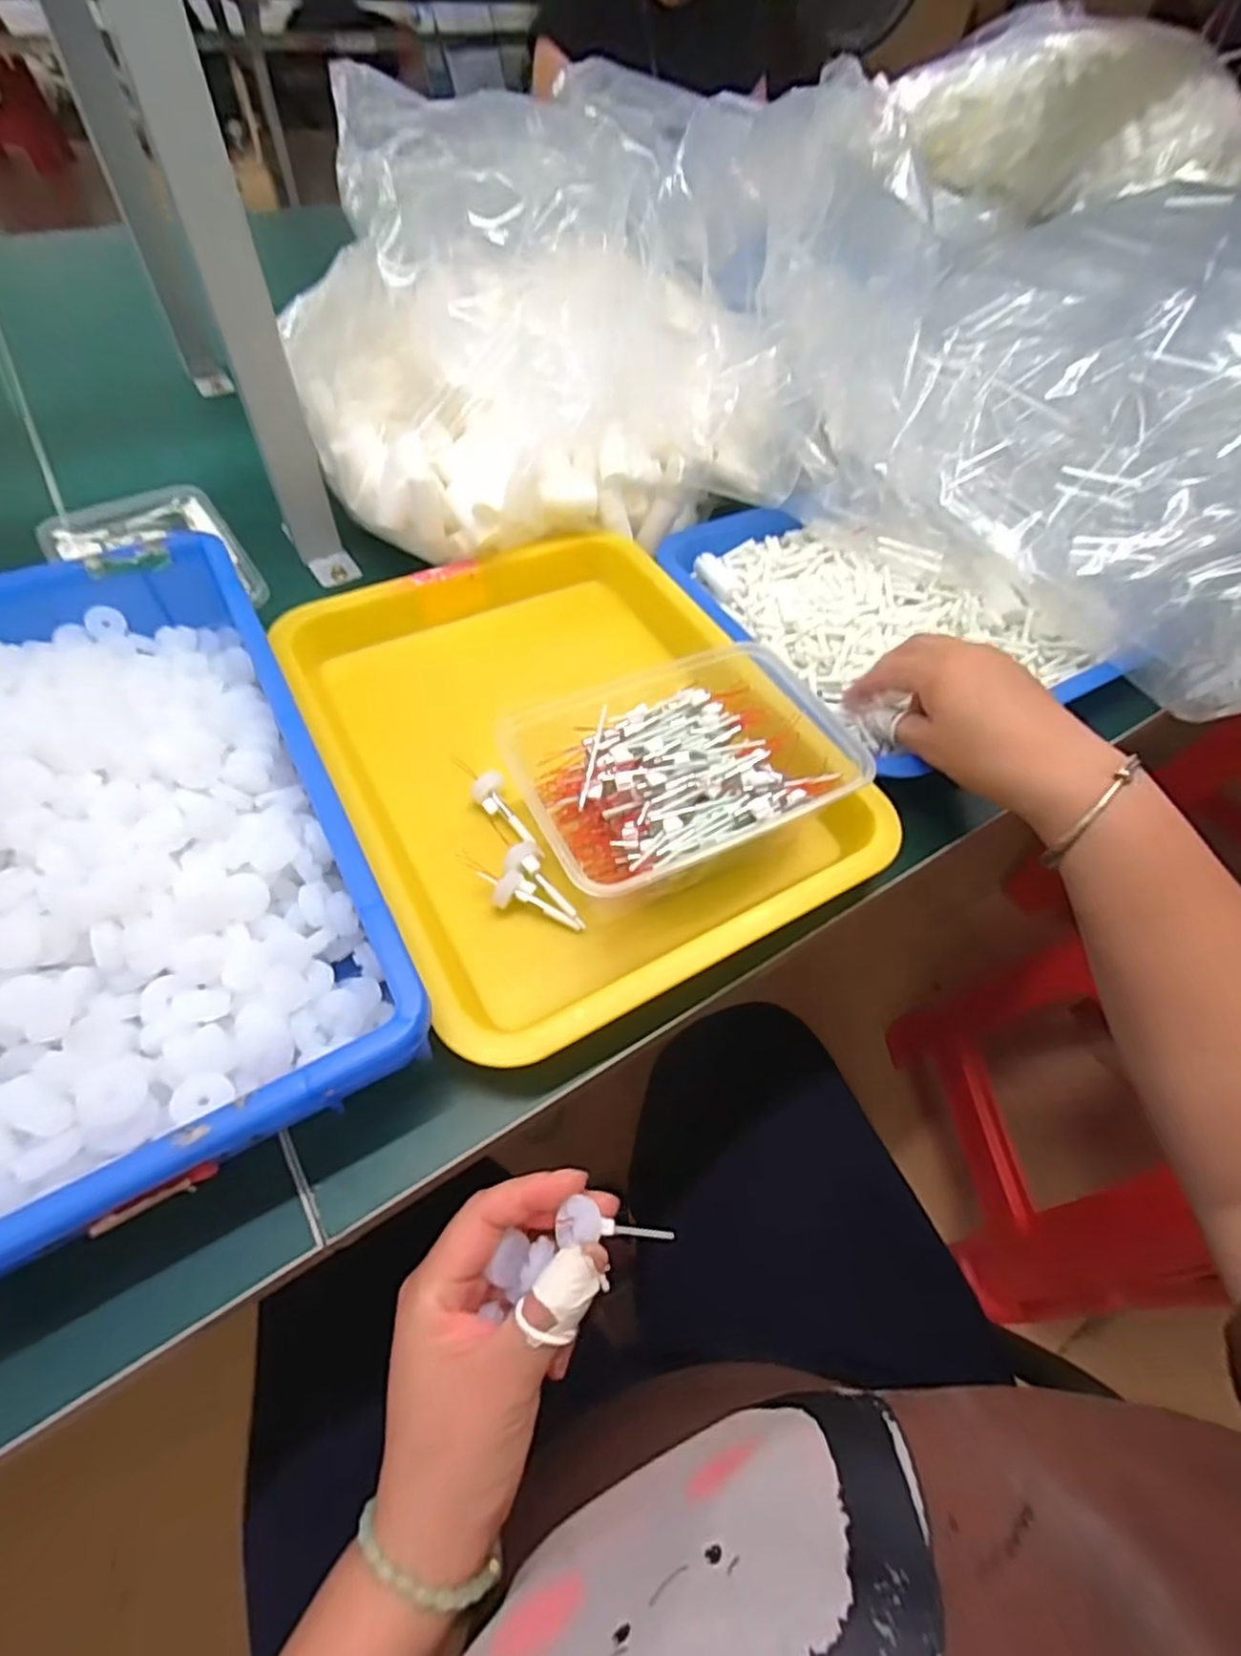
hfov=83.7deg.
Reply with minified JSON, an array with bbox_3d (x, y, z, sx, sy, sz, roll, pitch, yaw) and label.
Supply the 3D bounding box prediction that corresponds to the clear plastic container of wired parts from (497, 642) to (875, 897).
[{"bbox_3d":[0.035,-0.031,0.376,0.168,0.046,0.129,-19,59,-17],"label":"clear plastic container of wired parts"}]

